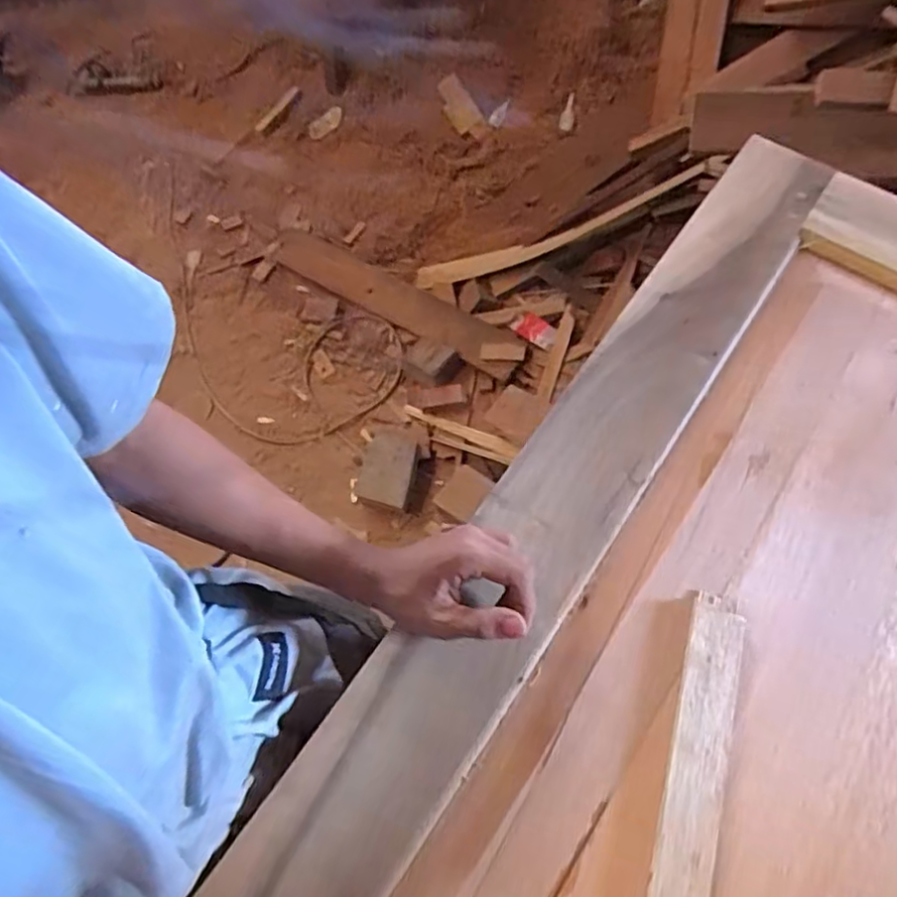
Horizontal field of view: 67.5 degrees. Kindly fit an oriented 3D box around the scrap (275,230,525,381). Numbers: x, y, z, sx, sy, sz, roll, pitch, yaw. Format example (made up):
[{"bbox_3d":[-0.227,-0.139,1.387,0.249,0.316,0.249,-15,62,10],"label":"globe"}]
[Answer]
[{"bbox_3d":[-0.154,-0.396,1.763,0.780,0.019,0.116,31,79,22],"label":"scrap"}]

